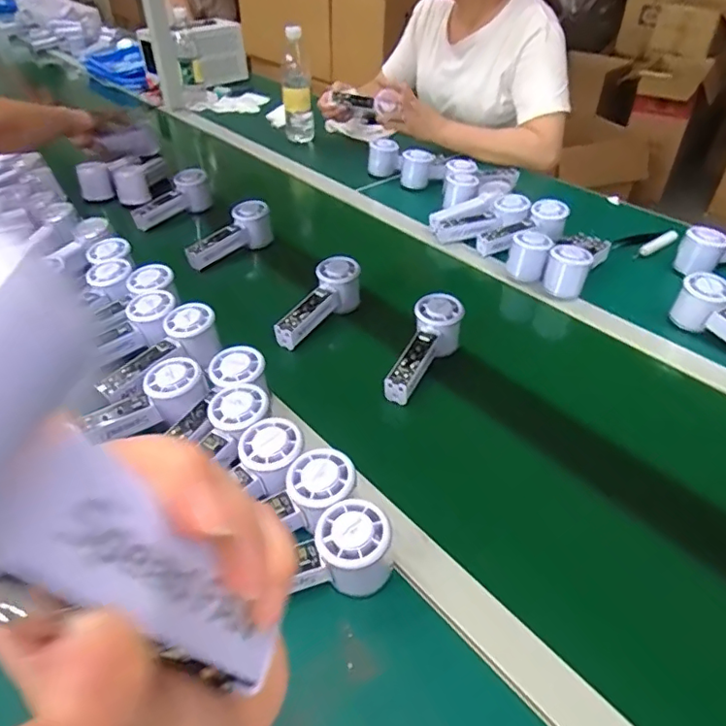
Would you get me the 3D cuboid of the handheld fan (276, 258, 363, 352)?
[{"bbox_3d":[-0.058,-0.071,0.727,0.046,0.069,0.154,25,59,27],"label":"handheld fan"}]

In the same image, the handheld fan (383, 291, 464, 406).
[{"bbox_3d":[0.070,-0.013,0.647,0.063,0.057,0.155,21,60,24],"label":"handheld fan"}]

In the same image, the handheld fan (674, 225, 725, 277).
[{"bbox_3d":[0.555,-0.177,0.841,0.152,0.062,0.056,-14,42,-16],"label":"handheld fan"}]

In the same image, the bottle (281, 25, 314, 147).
[{"bbox_3d":[-0.148,-0.611,1.219,0.065,0.223,0.076,-5,14,-5],"label":"bottle"}]

